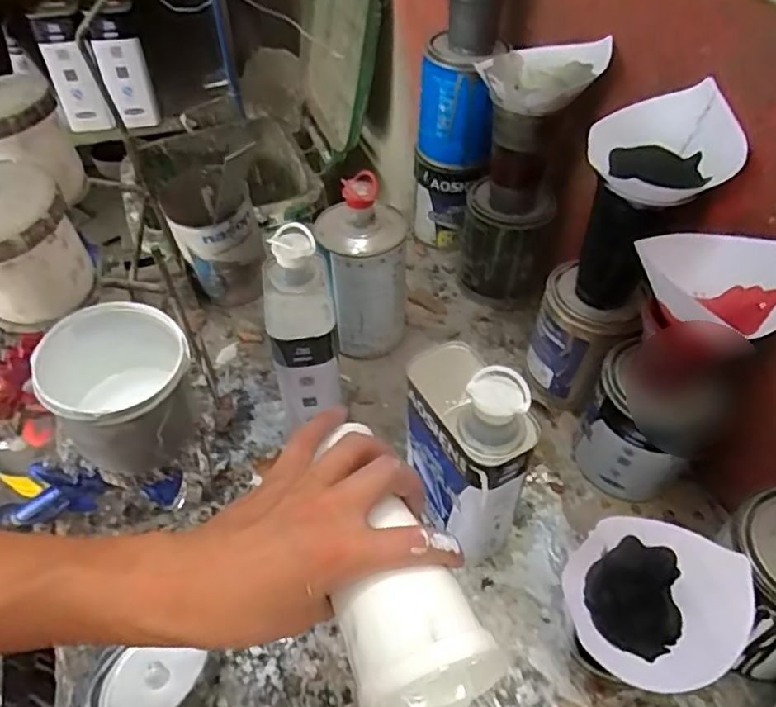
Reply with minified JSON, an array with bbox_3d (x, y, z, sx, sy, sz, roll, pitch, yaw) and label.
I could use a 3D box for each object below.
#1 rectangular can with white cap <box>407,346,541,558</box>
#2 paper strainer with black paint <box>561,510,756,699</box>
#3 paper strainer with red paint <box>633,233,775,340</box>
[{"bbox_3d":[0.061,0.079,0.514,0.070,0.210,0.120,-22,53,-16],"label":"rectangular can with white cap"},{"bbox_3d":[0.191,0.188,0.453,0.111,0.084,0.113,-1,50,1],"label":"paper strainer with black paint"},{"bbox_3d":[0.253,-0.059,0.476,0.112,0.074,0.083,17,53,15],"label":"paper strainer with red paint"}]

